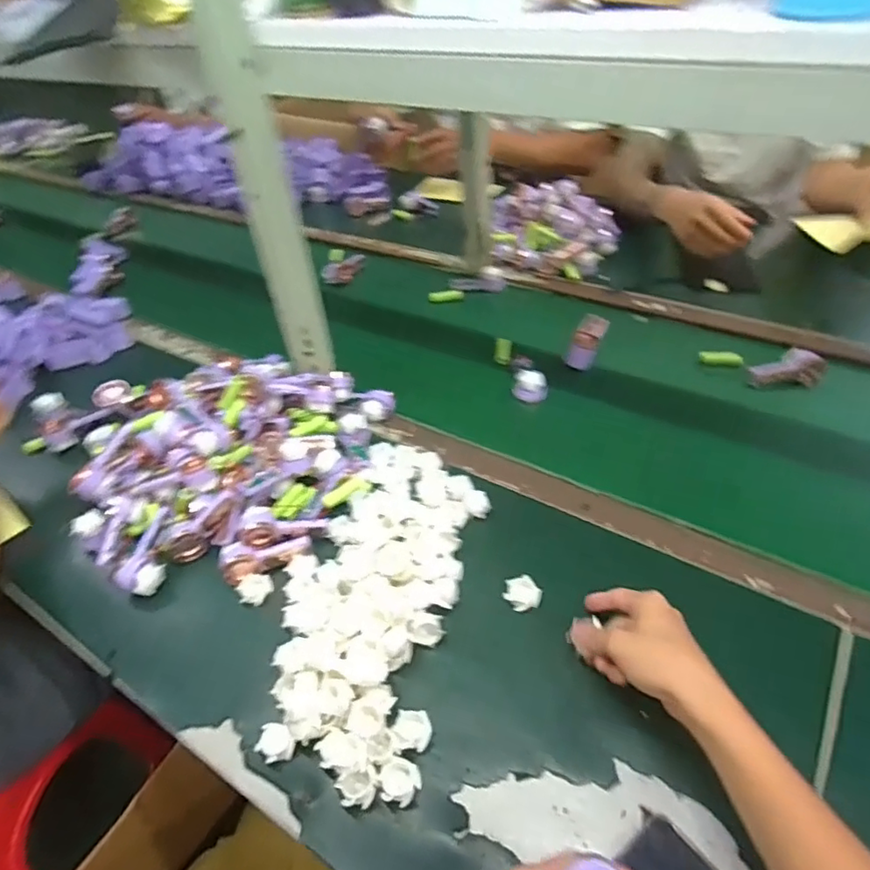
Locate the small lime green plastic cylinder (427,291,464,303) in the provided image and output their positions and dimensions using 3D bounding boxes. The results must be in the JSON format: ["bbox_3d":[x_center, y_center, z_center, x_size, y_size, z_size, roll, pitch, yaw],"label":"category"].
[{"bbox_3d":[0.020,-0.247,1.046,0.062,0.019,0.018,-4,44,1],"label":"small lime green plastic cylinder"}]

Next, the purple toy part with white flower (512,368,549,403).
[{"bbox_3d":[0.134,-0.069,0.815,0.046,0.033,0.032,16,47,22],"label":"purple toy part with white flower"}]

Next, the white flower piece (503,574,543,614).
[{"bbox_3d":[0.087,0.158,0.583,0.030,0.018,0.036,-31,48,-24],"label":"white flower piece"}]

